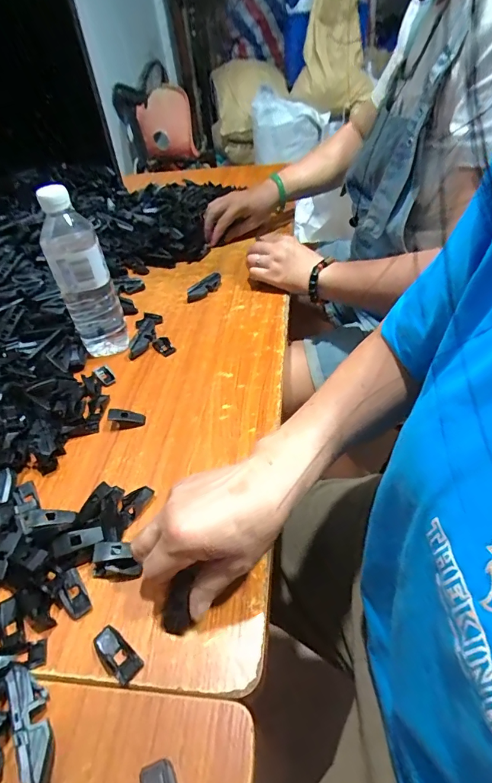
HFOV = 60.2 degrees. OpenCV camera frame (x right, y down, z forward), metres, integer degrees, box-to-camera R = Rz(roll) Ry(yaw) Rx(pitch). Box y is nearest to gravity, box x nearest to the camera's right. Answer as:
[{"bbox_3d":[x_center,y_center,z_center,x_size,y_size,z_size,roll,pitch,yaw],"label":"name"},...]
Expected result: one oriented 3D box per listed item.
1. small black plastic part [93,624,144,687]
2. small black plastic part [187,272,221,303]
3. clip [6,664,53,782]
[{"bbox_3d":[-0.096,0.192,0.310,0.044,0.005,0.021,27,52,32],"label":"small black plastic part"},{"bbox_3d":[-0.065,-0.169,0.678,0.022,0.020,0.071,22,50,28],"label":"small black plastic part"},{"bbox_3d":[-0.140,0.218,0.279,0.018,0.019,0.074,-25,45,-18],"label":"clip"}]

